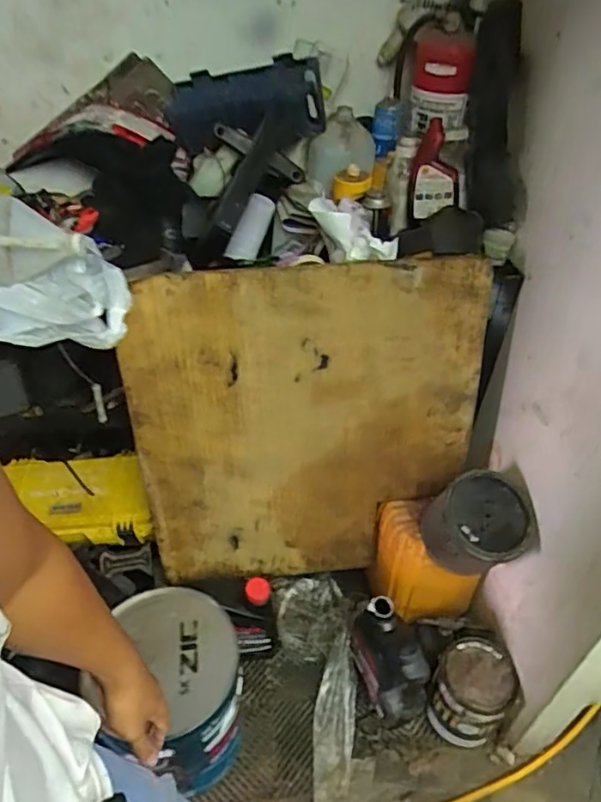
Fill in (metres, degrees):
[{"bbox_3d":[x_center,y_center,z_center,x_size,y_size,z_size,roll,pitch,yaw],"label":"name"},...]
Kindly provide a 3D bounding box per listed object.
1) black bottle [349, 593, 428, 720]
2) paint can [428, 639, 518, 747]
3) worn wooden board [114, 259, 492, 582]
[{"bbox_3d":[0.198,0.582,1.301,0.111,0.277,0.198,-16,46,-15],"label":"black bottle"},{"bbox_3d":[0.385,0.669,1.329,0.157,0.226,0.167,0,44,0],"label":"paint can"},{"bbox_3d":[0.013,0.087,1.230,0.700,0.755,0.029,-4,30,-3],"label":"worn wooden board"}]

